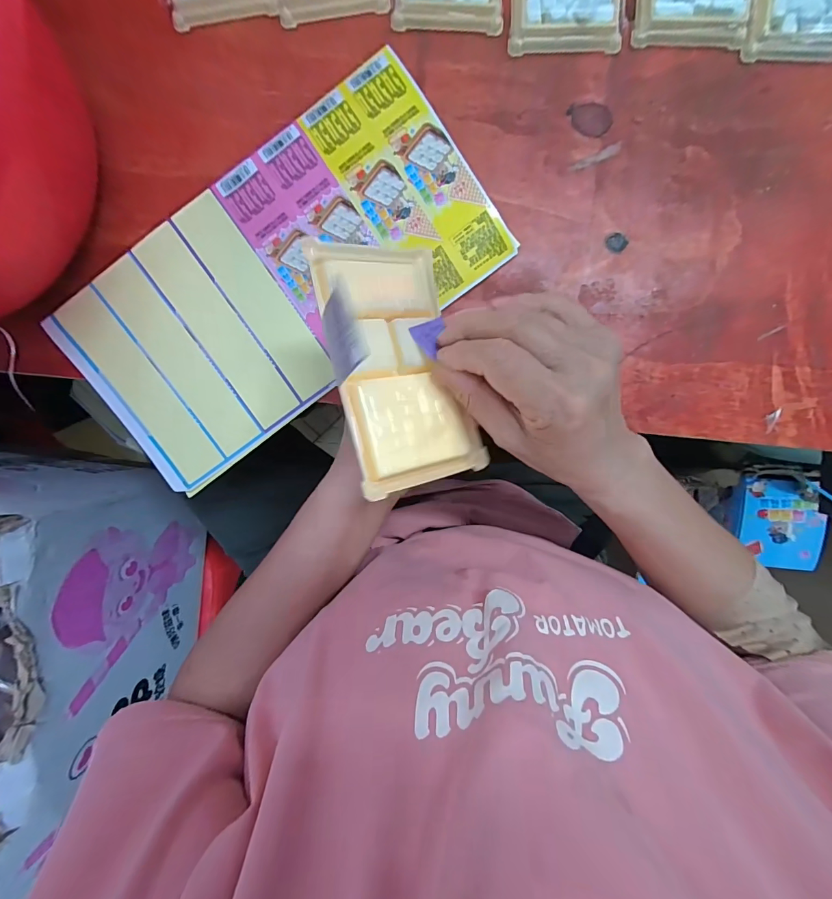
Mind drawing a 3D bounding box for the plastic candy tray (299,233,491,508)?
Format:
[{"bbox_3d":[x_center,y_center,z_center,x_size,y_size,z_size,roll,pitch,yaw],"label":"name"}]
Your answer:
[{"bbox_3d":[-0.008,-0.049,0.214,0.078,0.010,0.138,-13,87,-30],"label":"plastic candy tray"}]

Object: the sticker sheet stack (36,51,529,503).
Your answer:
[{"bbox_3d":[-0.108,-0.124,0.295,0.330,0.008,0.168,-35,96,6],"label":"sticker sheet stack"}]

